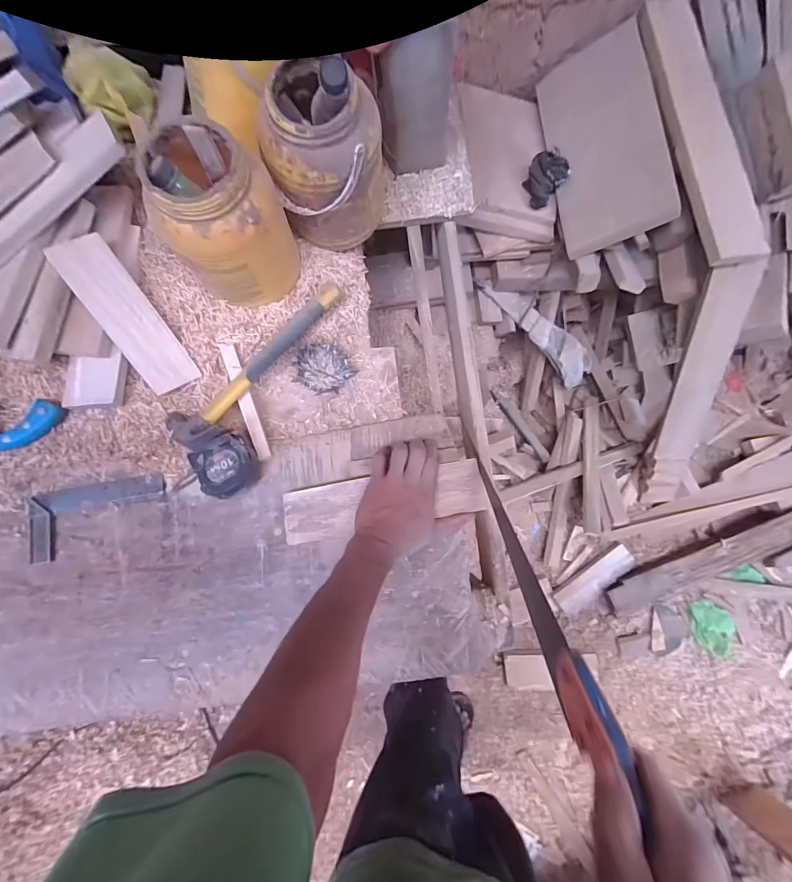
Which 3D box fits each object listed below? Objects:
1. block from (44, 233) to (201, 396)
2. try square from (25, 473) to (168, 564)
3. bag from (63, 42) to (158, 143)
[{"bbox_3d":[-0.390,-0.177,0.564,0.071,0.023,0.226,-33,109,-7],"label":"block"},{"bbox_3d":[-0.429,0.106,0.560,0.189,0.014,0.094,-13,75,-2],"label":"try square"},{"bbox_3d":[-0.434,-0.538,0.593,0.115,0.069,0.099,-27,76,-5],"label":"bag"}]

